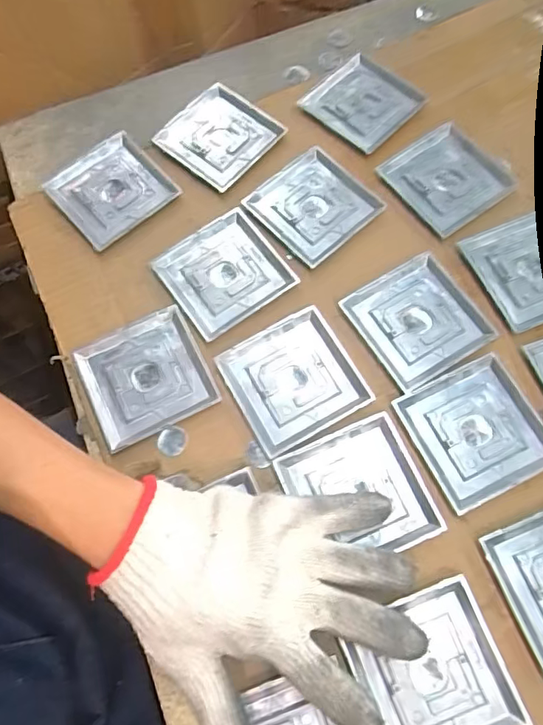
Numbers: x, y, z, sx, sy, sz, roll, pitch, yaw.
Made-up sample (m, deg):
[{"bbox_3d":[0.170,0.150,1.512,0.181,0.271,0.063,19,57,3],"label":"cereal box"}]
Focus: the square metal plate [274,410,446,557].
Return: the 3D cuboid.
[{"bbox_3d":[0.061,0.093,0.362,0.091,0.007,0.089,-23,70,-6],"label":"square metal plate"}]

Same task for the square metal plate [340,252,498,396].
[{"bbox_3d":[0.117,-0.035,0.407,0.092,0.004,0.089,-31,71,-9],"label":"square metal plate"}]

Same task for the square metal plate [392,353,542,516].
[{"bbox_3d":[0.151,0.049,0.375,0.091,0.004,0.089,-25,71,-7],"label":"square metal plate"}]

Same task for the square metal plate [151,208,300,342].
[{"bbox_3d":[-0.039,-0.074,0.428,0.091,0.007,0.087,-35,72,-10],"label":"square metal plate"}]

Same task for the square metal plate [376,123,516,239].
[{"bbox_3d":[0.154,-0.162,0.450,0.089,0.005,0.089,-35,72,-10],"label":"square metal plate"}]

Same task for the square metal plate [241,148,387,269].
[{"bbox_3d":[0.037,-0.137,0.449,0.090,0.007,0.088,-40,73,-11],"label":"square metal plate"}]

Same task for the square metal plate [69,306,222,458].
[{"bbox_3d":[-0.099,0.011,0.400,0.091,0.005,0.089,-26,71,-7],"label":"square metal plate"}]

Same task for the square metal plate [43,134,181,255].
[{"bbox_3d":[-0.143,-0.154,0.459,0.092,0.012,0.084,-40,73,-11],"label":"square metal plate"}]

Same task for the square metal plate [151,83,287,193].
[{"bbox_3d":[-0.049,-0.211,0.475,0.088,0.008,0.088,39,76,15],"label":"square metal plate"}]

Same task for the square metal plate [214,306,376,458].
[{"bbox_3d":[0.017,0.013,0.391,0.091,0.004,0.090,-28,71,-8],"label":"square metal plate"}]

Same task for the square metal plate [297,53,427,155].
[{"bbox_3d":[0.084,-0.247,0.485,0.085,0.005,0.088,-43,73,-12],"label":"square metal plate"}]

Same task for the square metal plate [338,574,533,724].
[{"bbox_3d":[0.100,0.196,0.322,0.091,0.007,0.088,-21,70,-5],"label":"square metal plate"}]

